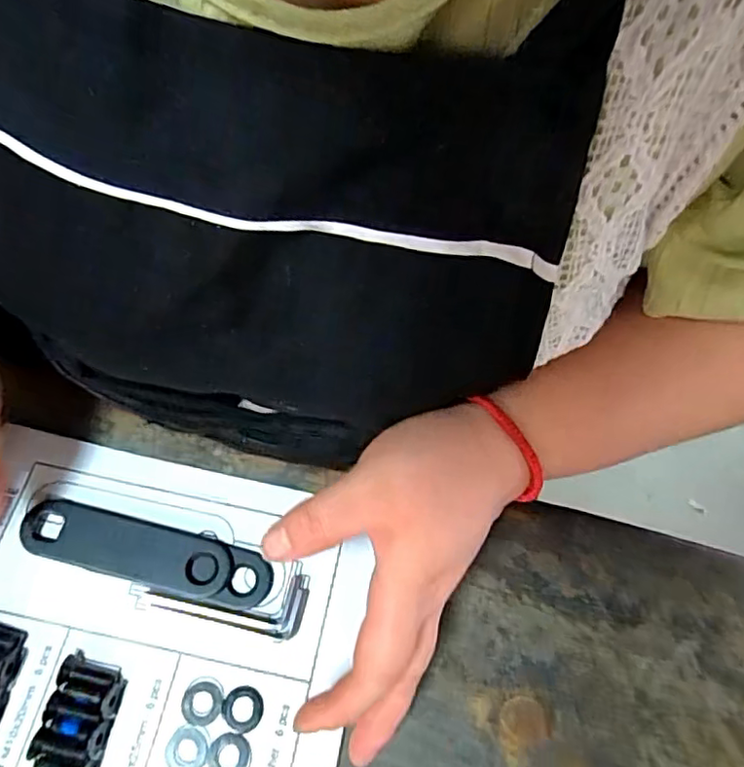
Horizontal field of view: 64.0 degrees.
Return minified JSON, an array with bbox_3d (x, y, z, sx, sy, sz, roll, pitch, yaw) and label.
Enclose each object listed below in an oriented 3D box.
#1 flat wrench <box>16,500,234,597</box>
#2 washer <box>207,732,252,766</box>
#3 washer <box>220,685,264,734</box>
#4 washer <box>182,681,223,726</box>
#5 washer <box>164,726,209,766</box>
[{"bbox_3d":[-0.130,0.087,0.316,0.109,0.008,0.030,14,64,4],"label":"flat wrench"},{"bbox_3d":[-0.067,0.176,0.280,0.020,0.004,0.019,5,64,0],"label":"washer"},{"bbox_3d":[-0.063,0.158,0.288,0.019,0.004,0.020,5,64,0],"label":"washer"},{"bbox_3d":[-0.083,0.155,0.288,0.019,0.004,0.018,4,64,-1],"label":"washer"},{"bbox_3d":[-0.088,0.173,0.280,0.019,0.004,0.020,4,64,-1],"label":"washer"}]

